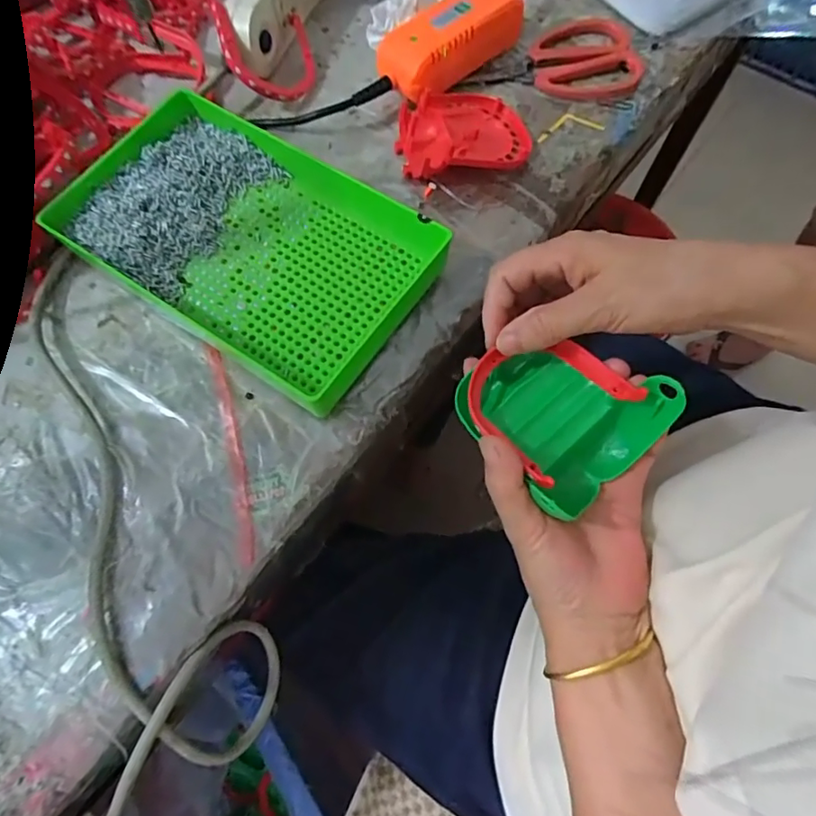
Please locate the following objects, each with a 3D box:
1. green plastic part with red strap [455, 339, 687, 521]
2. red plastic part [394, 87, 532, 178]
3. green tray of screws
[{"bbox_3d":[0.082,0.002,0.291,0.084,0.051,0.095,-38,72,-12],"label":"green plastic part with red strap"},{"bbox_3d":[0.043,-0.214,0.407,0.100,0.028,0.082,-14,69,-3],"label":"red plastic part"},{"bbox_3d":[-0.109,-0.118,0.366,0.248,0.036,0.158,32,73,13],"label":"green tray of screws"}]

